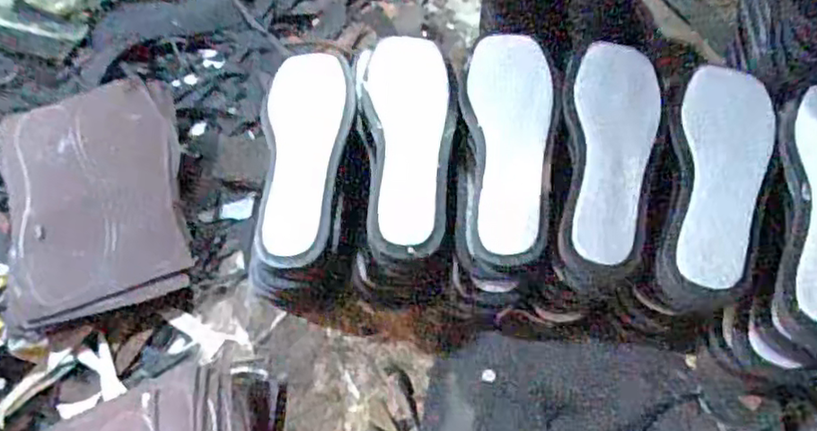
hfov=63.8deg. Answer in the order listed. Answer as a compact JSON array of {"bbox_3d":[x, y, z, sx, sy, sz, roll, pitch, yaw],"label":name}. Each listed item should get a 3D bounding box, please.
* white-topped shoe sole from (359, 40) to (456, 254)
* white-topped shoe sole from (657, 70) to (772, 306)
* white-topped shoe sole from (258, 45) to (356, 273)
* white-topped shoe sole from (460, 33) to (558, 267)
[{"bbox_3d":[0.002,-0.072,0.602,0.079,0.040,0.228,-5,53,1],"label":"white-topped shoe sole"},{"bbox_3d":[0.253,-0.036,0.538,0.074,0.020,0.234,13,56,15],"label":"white-topped shoe sole"},{"bbox_3d":[-0.093,-0.065,0.601,0.079,0.028,0.232,-1,54,4],"label":"white-topped shoe sole"},{"bbox_3d":[0.088,-0.063,0.575,0.077,0.025,0.217,0,68,5],"label":"white-topped shoe sole"}]

